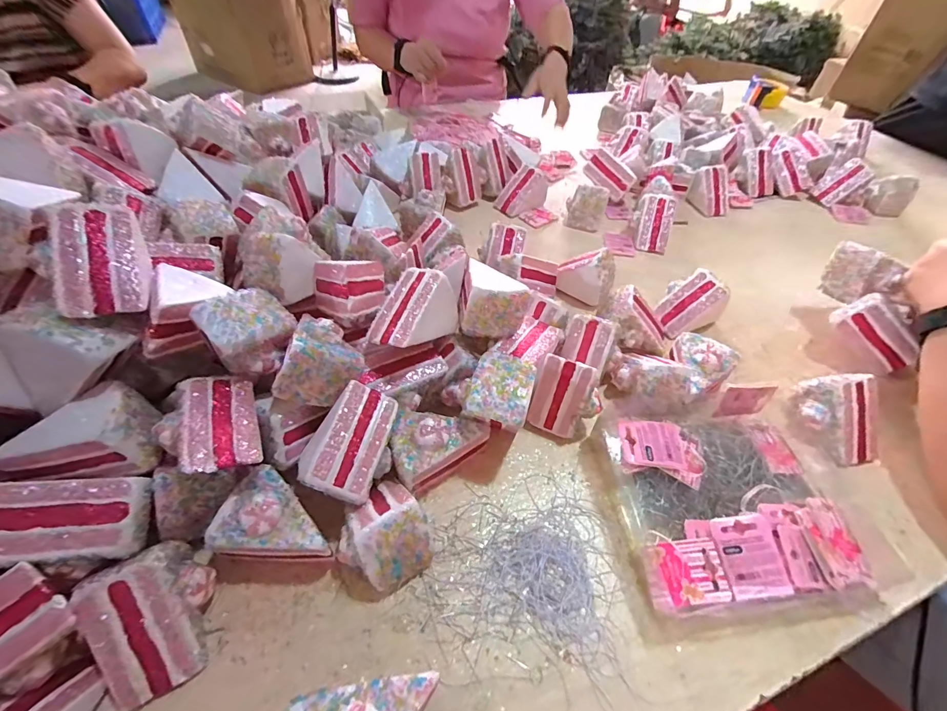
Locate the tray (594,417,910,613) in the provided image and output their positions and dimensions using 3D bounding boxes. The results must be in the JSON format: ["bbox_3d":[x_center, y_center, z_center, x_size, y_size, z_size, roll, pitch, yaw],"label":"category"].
[{"bbox_3d":[0.234,0.129,0.356,0.205,0.034,0.158,-4,50,-7],"label":"tray"}]

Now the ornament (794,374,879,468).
[{"bbox_3d":[0.377,0.061,0.406,0.061,0.061,0.079,-4,50,-7],"label":"ornament"}]

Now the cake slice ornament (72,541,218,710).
[{"bbox_3d":[-0.217,0.177,0.268,0.053,0.065,0.082,-15,52,-16],"label":"cake slice ornament"}]

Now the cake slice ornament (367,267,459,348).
[{"bbox_3d":[-0.053,-0.042,0.376,0.061,0.048,0.098,23,52,15],"label":"cake slice ornament"}]

